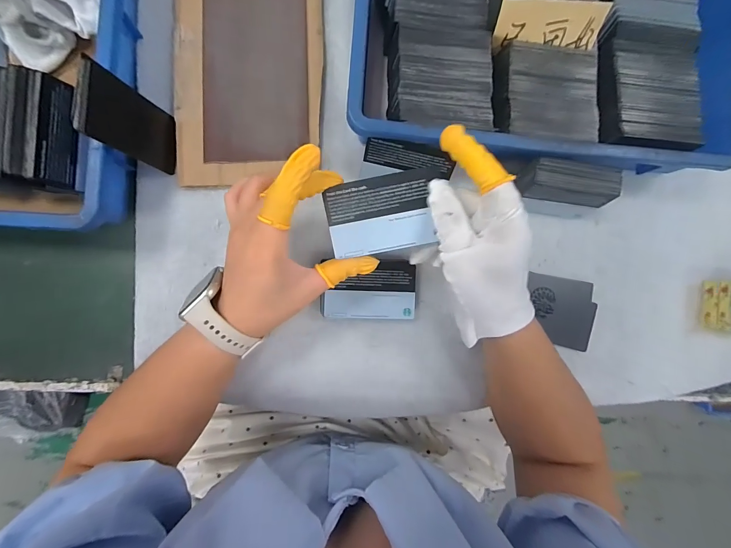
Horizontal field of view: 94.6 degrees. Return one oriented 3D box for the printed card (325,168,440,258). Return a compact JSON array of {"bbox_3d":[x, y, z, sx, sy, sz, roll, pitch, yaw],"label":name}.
[{"bbox_3d":[0.013,-0.043,0.245,0.079,0.004,0.054,-10,103,4],"label":"printed card"}]

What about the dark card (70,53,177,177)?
[{"bbox_3d":[-0.190,-0.125,0.276,0.011,0.084,0.056,4,87,11],"label":"dark card"}]

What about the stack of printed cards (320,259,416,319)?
[{"bbox_3d":[0.003,0.014,0.325,0.088,0.019,0.055,0,90,-9],"label":"stack of printed cards"}]

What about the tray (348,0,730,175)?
[{"bbox_3d":[0.173,-0.235,0.319,0.368,0.056,0.266,3,89,-9],"label":"tray"}]

